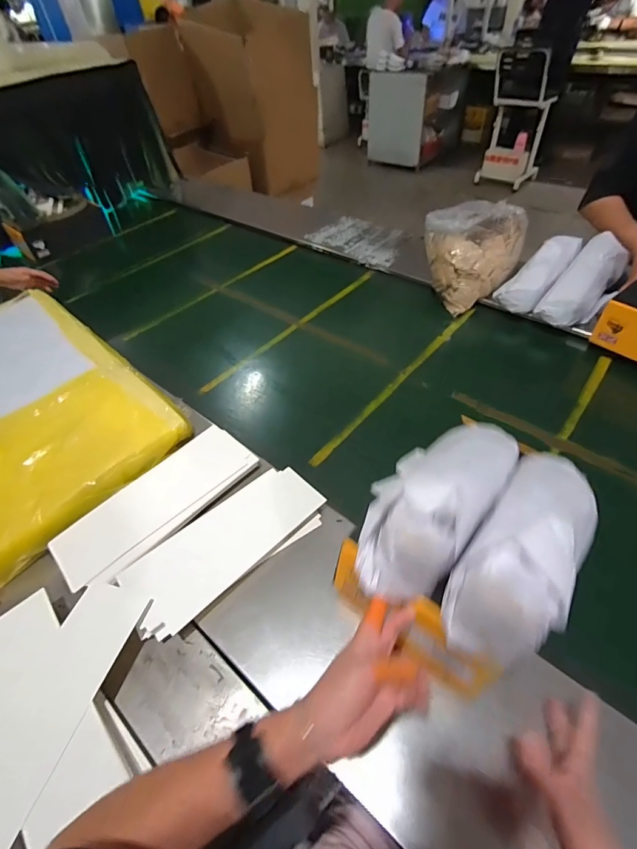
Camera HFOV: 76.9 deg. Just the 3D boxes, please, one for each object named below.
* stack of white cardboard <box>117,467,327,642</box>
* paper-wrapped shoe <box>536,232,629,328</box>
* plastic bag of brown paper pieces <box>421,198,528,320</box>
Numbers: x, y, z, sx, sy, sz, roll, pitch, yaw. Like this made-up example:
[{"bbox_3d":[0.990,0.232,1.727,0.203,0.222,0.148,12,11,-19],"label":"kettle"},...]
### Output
[{"bbox_3d":[-0.146,0.196,0.660,0.324,0.038,0.133,-33,54,-23],"label":"stack of white cardboard"},{"bbox_3d":[0.674,-0.352,1.026,0.272,0.093,0.104,-46,57,-6],"label":"paper-wrapped shoe"},{"bbox_3d":[0.430,-0.501,1.152,0.259,0.200,0.257,-29,52,-20],"label":"plastic bag of brown paper pieces"}]

